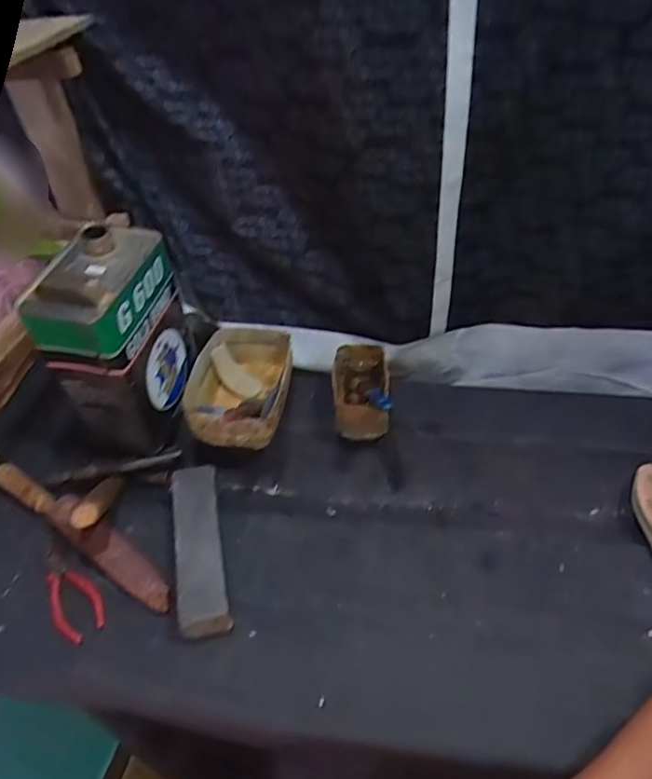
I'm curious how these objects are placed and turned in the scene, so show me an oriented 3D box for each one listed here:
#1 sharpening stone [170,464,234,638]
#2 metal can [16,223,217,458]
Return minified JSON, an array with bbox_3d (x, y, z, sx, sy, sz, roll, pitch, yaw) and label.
[{"bbox_3d":[-0.141,0.173,0.630,0.054,0.039,0.192,-11,44,-8],"label":"sharpening stone"},{"bbox_3d":[-0.252,-0.056,0.713,0.104,0.250,0.173,10,45,14],"label":"metal can"}]

